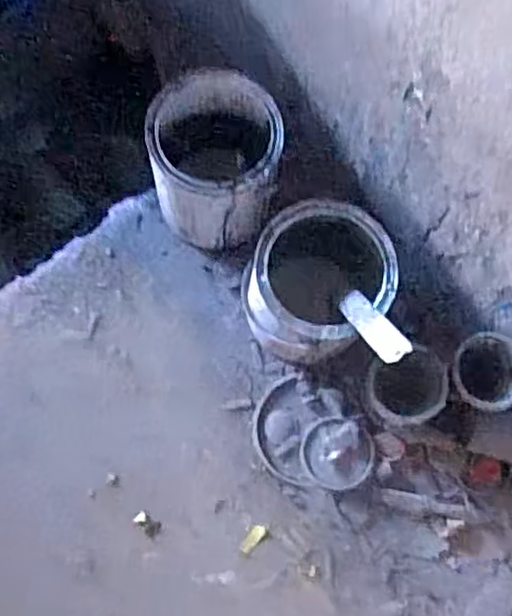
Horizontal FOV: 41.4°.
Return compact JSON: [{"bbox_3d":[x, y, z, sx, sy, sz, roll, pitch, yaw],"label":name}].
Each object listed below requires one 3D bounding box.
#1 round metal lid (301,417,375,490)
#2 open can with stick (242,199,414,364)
[{"bbox_3d":[0.109,0.195,0.910,0.095,0.012,0.090,-4,78,19],"label":"round metal lid"},{"bbox_3d":[0.090,-0.023,0.836,0.192,0.283,0.167,27,76,3],"label":"open can with stick"}]

